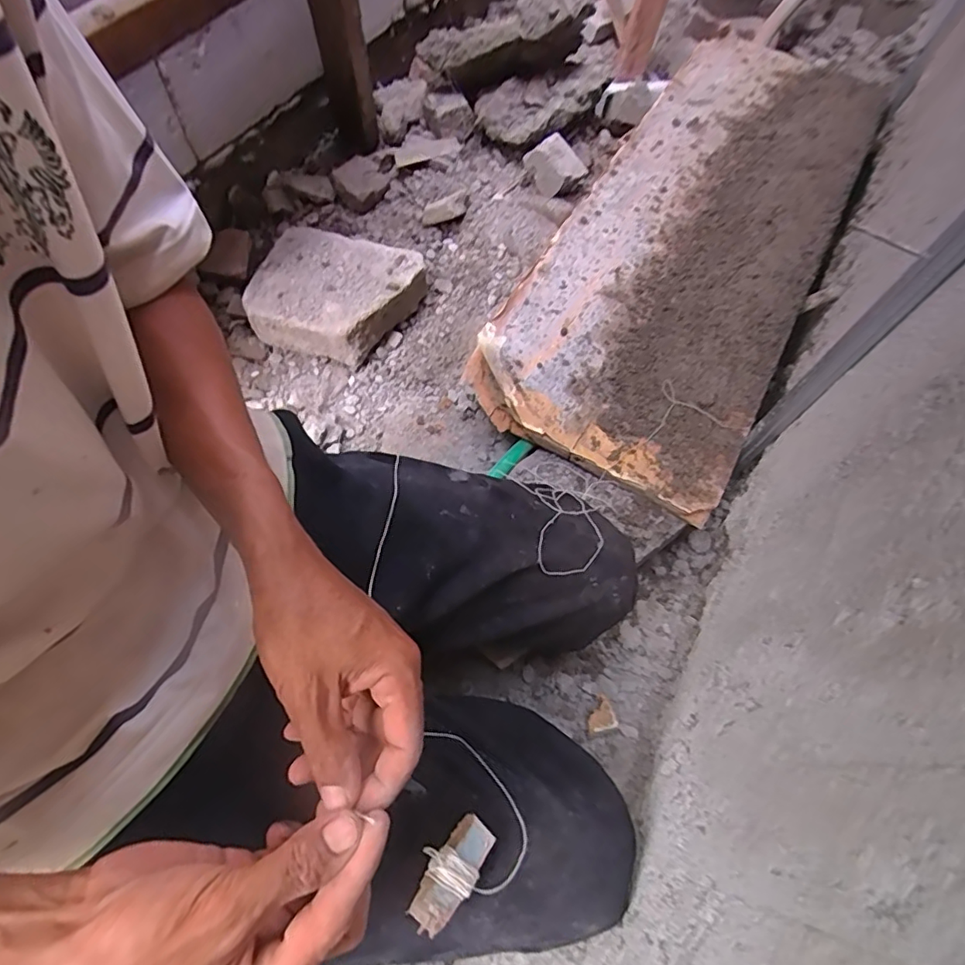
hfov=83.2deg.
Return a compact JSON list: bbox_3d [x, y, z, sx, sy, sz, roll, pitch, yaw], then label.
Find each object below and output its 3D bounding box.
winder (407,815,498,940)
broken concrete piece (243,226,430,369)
[{"bbox_3d":[-0.020,0.236,0.331,0.033,0.016,0.062,34,54,14],"label":"winder"},{"bbox_3d":[-0.242,-0.304,0.878,0.244,0.081,0.201,22,64,6],"label":"broken concrete piece"}]

